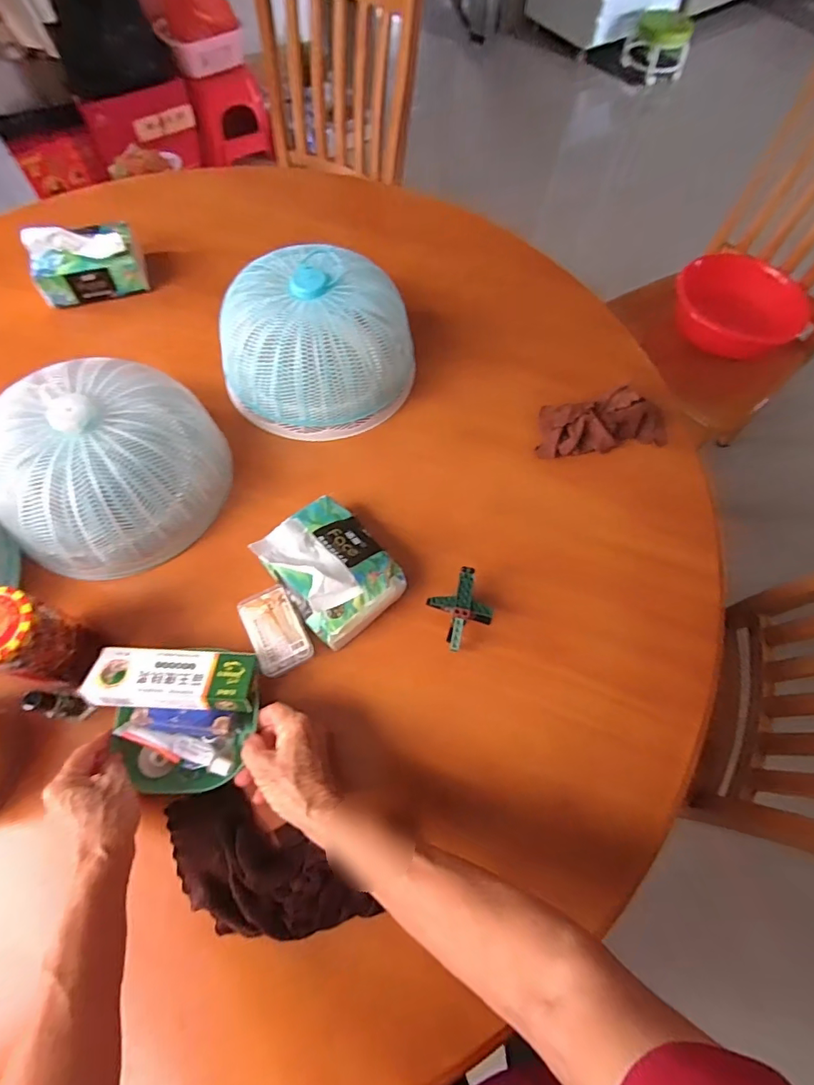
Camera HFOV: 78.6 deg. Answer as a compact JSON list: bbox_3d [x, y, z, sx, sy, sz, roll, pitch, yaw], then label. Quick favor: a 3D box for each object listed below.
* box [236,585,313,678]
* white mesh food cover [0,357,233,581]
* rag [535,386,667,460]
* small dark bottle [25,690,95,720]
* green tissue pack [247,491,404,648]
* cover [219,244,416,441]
[{"bbox_3d":[-0.133,0.090,0.512,0.054,0.031,0.083,-23,69,-12],"label":"box"},{"bbox_3d":[-0.315,-0.085,0.537,0.213,0.128,0.205,-30,71,-14],"label":"white mesh food cover"},{"bbox_3d":[0.248,-0.152,0.626,0.175,0.048,0.068,-7,67,-5],"label":"rag"},{"bbox_3d":[-0.319,0.152,0.460,0.020,0.077,0.019,1,66,-2],"label":"small dark bottle"},{"bbox_3d":[-0.079,0.028,0.519,0.107,0.076,0.137,-38,73,-16],"label":"green tissue pack"},{"bbox_3d":[-0.110,-0.247,0.614,0.241,0.128,0.204,-2,66,-3],"label":"cover"}]

